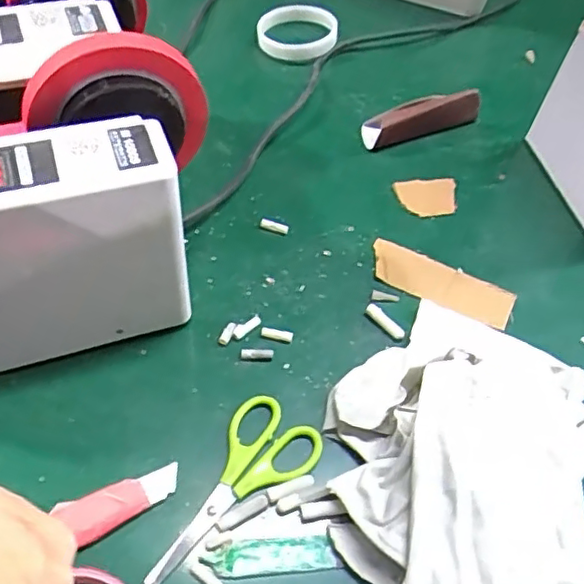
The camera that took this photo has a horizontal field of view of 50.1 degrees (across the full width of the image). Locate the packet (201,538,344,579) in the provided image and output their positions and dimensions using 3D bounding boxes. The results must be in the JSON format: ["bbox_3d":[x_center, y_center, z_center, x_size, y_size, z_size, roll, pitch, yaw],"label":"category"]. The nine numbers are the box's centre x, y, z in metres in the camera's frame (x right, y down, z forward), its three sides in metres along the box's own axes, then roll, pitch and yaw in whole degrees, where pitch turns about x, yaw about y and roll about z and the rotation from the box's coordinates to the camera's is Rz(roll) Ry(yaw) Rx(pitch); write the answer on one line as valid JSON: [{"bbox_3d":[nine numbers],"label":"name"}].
[{"bbox_3d":[-0.011,0.153,0.361,0.074,0.004,0.019,-2,55,-7],"label":"packet"}]

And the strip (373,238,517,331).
[{"bbox_3d":[0.114,-0.007,0.485,0.114,0.012,0.045,28,57,14],"label":"strip"}]

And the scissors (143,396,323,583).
[{"bbox_3d":[-0.039,0.122,0.379,0.058,0.007,0.129,33,58,17],"label":"scissors"}]

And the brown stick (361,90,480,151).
[{"bbox_3d":[0.119,-0.162,0.574,0.110,0.028,0.030,-16,58,-16],"label":"brown stick"}]

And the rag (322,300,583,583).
[{"bbox_3d":[0.098,0.108,0.366,0.157,0.070,0.260,9,54,1],"label":"rag"}]

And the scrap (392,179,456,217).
[{"bbox_3d":[0.115,-0.084,0.541,0.053,0.004,0.040,5,54,-1],"label":"scrap"}]

